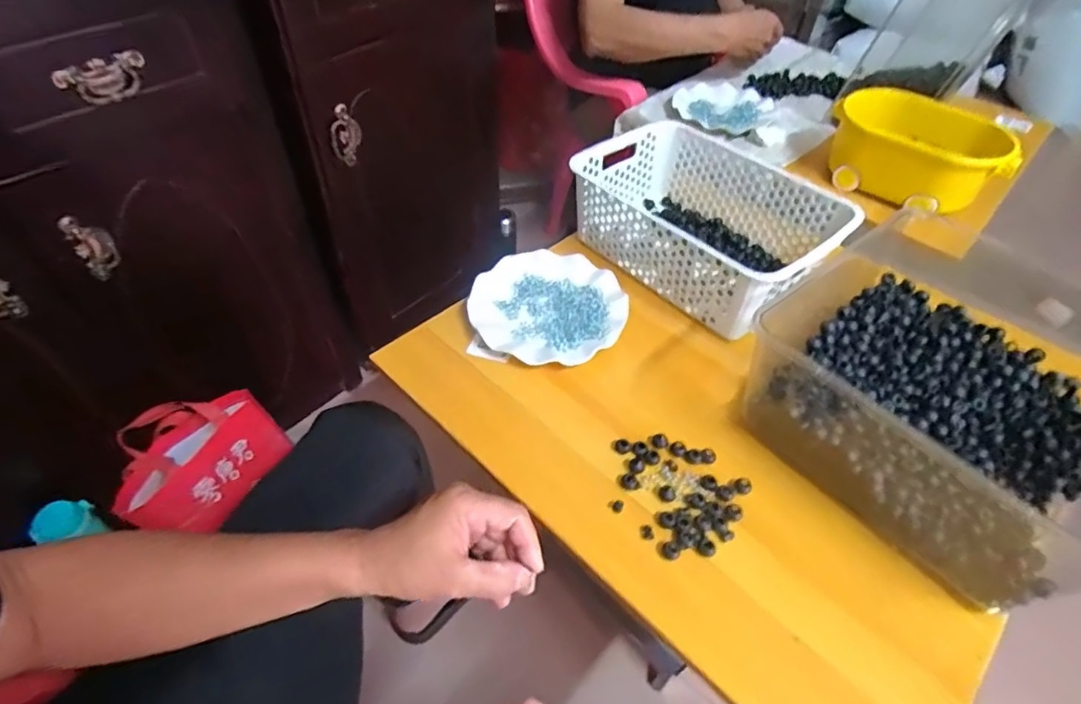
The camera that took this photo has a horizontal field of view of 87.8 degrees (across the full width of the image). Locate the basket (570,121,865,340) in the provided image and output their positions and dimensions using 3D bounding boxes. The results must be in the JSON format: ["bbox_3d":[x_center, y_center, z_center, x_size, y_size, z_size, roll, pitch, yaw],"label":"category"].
[{"bbox_3d":[0.205,-0.166,0.717,0.204,0.105,0.305,-33,57,-28],"label":"basket"}]

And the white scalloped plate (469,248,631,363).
[{"bbox_3d":[0.009,-0.056,0.673,0.182,0.020,0.173,1,48,-1],"label":"white scalloped plate"}]

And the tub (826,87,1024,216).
[{"bbox_3d":[0.556,-0.298,0.842,0.248,0.106,0.123,32,54,24],"label":"tub"}]

